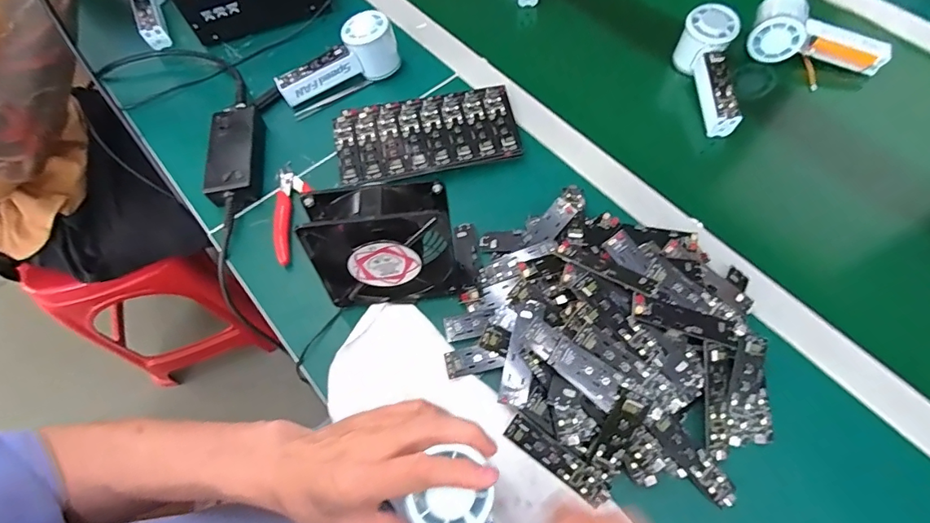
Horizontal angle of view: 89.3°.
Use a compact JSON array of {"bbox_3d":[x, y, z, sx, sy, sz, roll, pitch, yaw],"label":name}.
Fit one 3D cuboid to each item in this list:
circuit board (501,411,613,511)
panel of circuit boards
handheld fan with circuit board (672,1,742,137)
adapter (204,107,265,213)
[{"bbox_3d":[0.073,0.159,0.377,0.089,0.004,0.022,34,97,17],"label":"circuit board"},{"bbox_3d":[-0.042,-0.140,0.529,0.197,0.021,0.104,-12,64,-3],"label":"panel of circuit boards"},{"bbox_3d":[0.284,-0.215,0.543,0.051,0.050,0.151,-4,79,2],"label":"handheld fan with circuit board"},{"bbox_3d":[-0.256,-0.119,0.525,0.052,0.035,0.126,-7,64,0],"label":"adapter"}]

